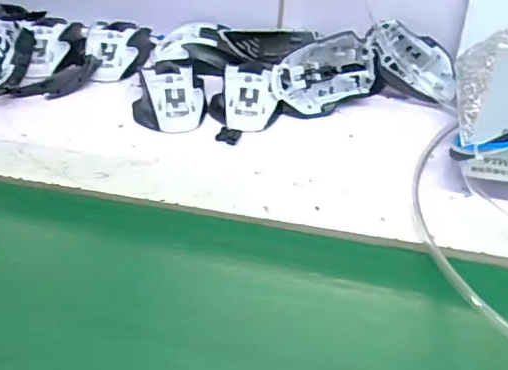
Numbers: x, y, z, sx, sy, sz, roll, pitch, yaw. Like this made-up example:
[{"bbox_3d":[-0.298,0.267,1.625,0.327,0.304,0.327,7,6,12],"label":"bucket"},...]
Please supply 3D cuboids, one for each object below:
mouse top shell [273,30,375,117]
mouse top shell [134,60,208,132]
[{"bbox_3d":[0.075,-0.117,0.596,0.112,0.066,0.047,-20,47,-24],"label":"mouse top shell"},{"bbox_3d":[-0.085,-0.091,0.577,0.073,0.035,0.075,-5,43,-9],"label":"mouse top shell"}]

